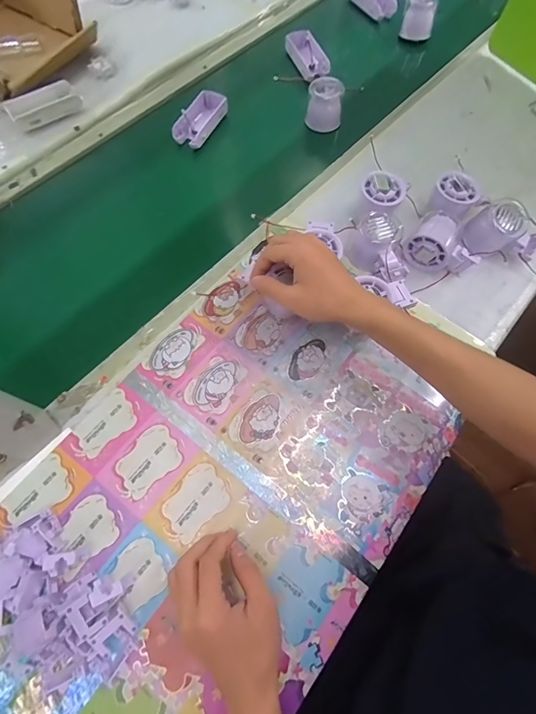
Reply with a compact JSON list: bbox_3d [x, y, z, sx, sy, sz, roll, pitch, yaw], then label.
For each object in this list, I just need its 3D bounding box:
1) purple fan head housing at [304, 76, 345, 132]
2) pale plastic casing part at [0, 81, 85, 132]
[{"bbox_3d":[0.091,-0.409,0.606,0.055,0.053,0.058,3,66,0],"label":"purple fan head housing"},{"bbox_3d":[-0.347,-0.392,0.581,0.104,0.027,0.043,-34,71,-15],"label":"pale plastic casing part"}]

